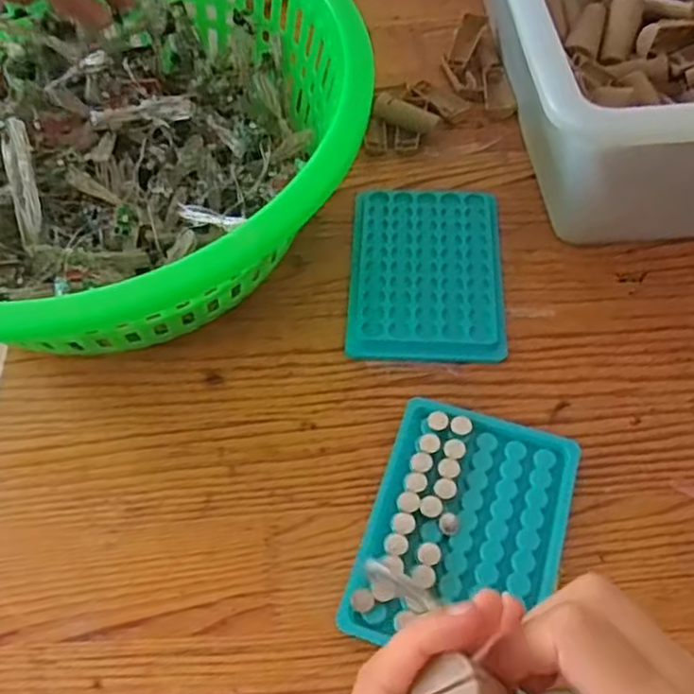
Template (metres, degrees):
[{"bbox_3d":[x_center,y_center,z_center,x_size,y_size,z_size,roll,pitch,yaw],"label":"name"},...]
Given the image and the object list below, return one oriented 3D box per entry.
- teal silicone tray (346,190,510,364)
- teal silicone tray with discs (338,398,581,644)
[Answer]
[{"bbox_3d":[0.050,-0.048,0.450,0.096,0.011,0.125,1,59,4],"label":"teal silicone tray"},{"bbox_3d":[0.061,0.092,0.360,0.095,0.010,0.126,15,61,12],"label":"teal silicone tray with discs"}]

